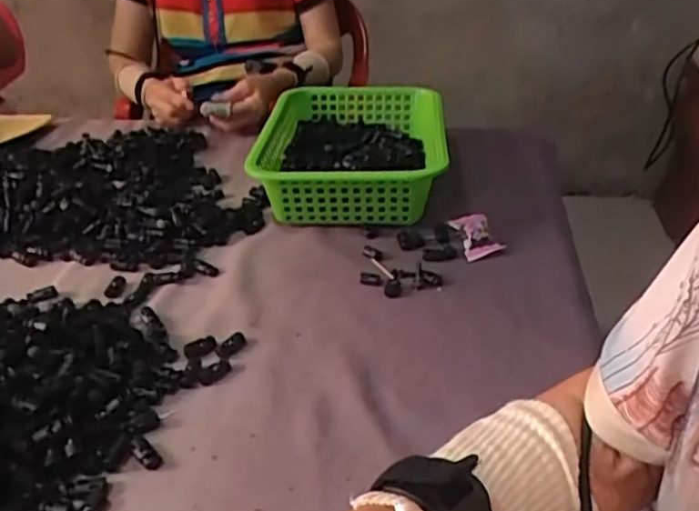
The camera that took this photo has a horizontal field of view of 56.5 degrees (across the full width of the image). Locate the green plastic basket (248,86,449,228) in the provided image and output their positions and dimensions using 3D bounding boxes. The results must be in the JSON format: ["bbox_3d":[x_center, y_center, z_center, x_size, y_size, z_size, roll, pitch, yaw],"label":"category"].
[{"bbox_3d":[0.007,-0.132,0.828,0.216,0.082,0.313,1,32,3],"label":"green plastic basket"}]

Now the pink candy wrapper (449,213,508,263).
[{"bbox_3d":[0.139,-0.021,0.703,0.044,0.028,0.057,-8,33,-11],"label":"pink candy wrapper"}]

